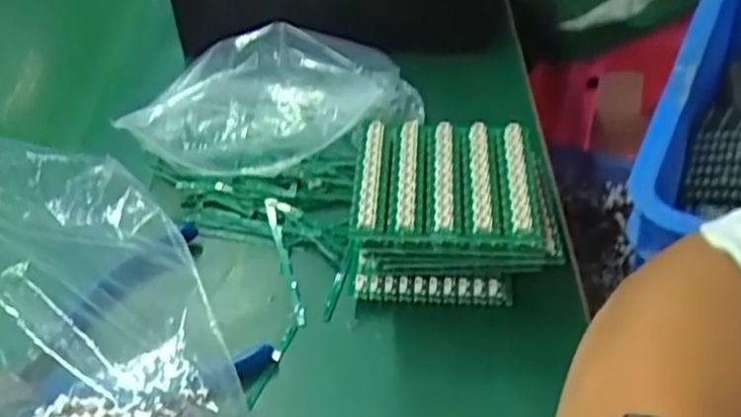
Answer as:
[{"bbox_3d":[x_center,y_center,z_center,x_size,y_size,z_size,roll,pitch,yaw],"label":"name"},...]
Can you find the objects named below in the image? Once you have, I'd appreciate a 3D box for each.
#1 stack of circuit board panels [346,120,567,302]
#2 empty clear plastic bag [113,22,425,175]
[{"bbox_3d":[0.044,0.003,0.392,0.104,0.062,0.082,-1,44,5],"label":"stack of circuit board panels"},{"bbox_3d":[-0.052,-0.068,0.463,0.178,0.064,0.075,-15,45,-10],"label":"empty clear plastic bag"}]

